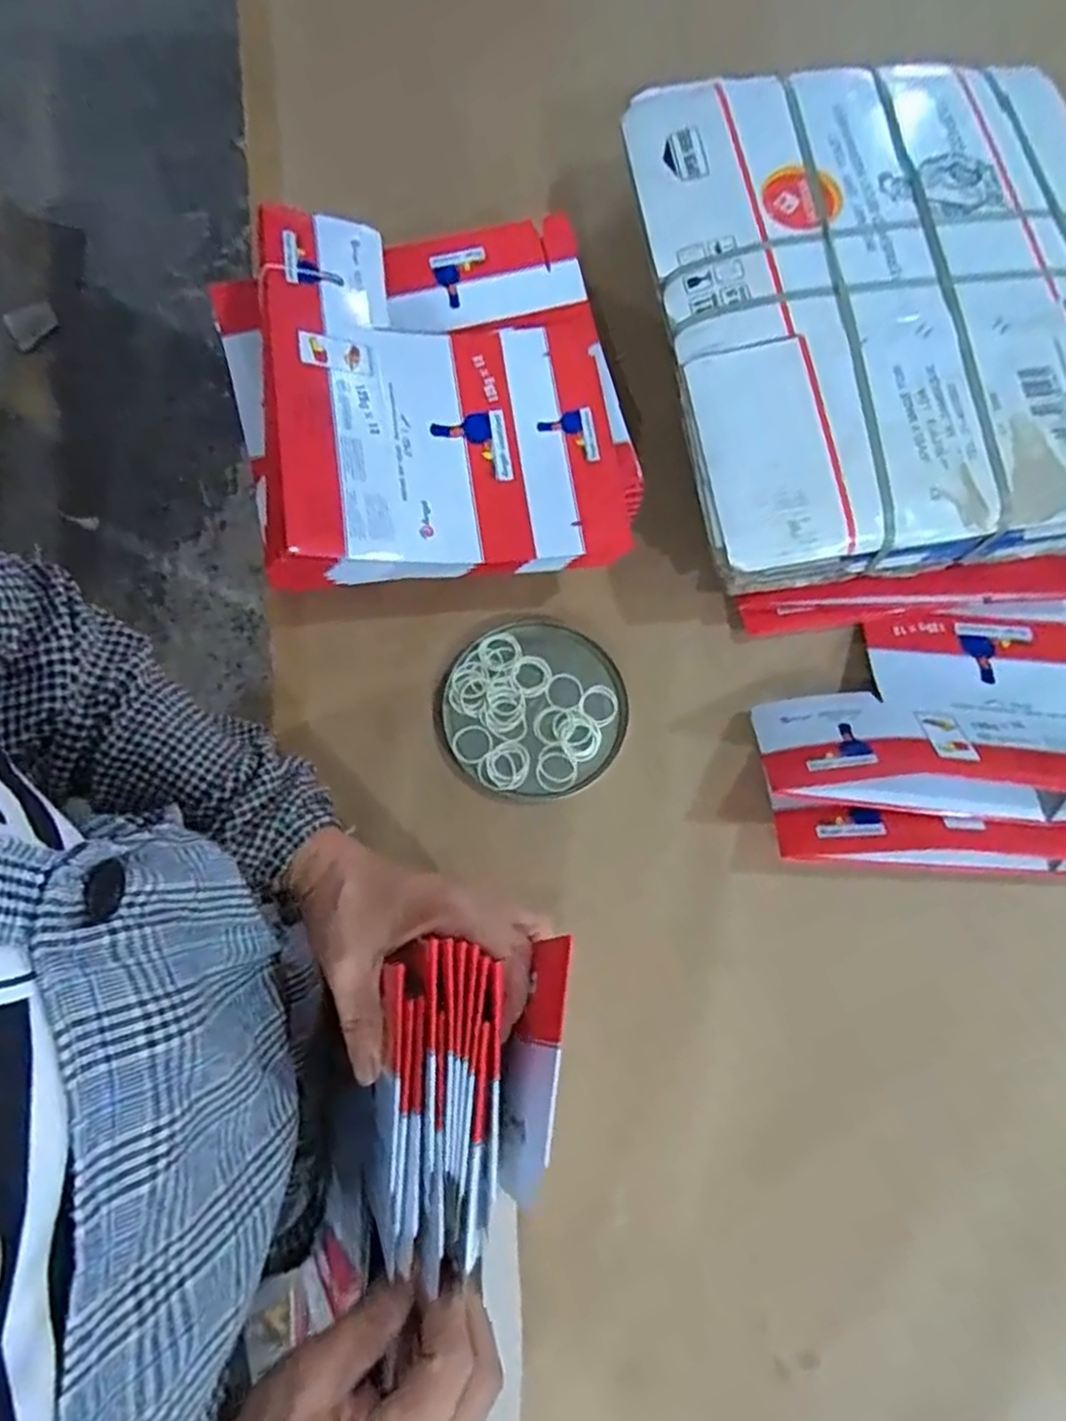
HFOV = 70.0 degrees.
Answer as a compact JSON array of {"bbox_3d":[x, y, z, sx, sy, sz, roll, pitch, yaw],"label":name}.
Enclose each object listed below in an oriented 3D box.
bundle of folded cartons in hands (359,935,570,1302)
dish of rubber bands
[{"bbox_3d":[-0.030,0.164,0.330,0.076,0.048,0.122,6,77,0],"label":"bundle of folded cartons in hands"},{"bbox_3d":[0.002,-0.004,0.700,0.160,0.013,0.163,0,77,-2],"label":"dish of rubber bands"}]

